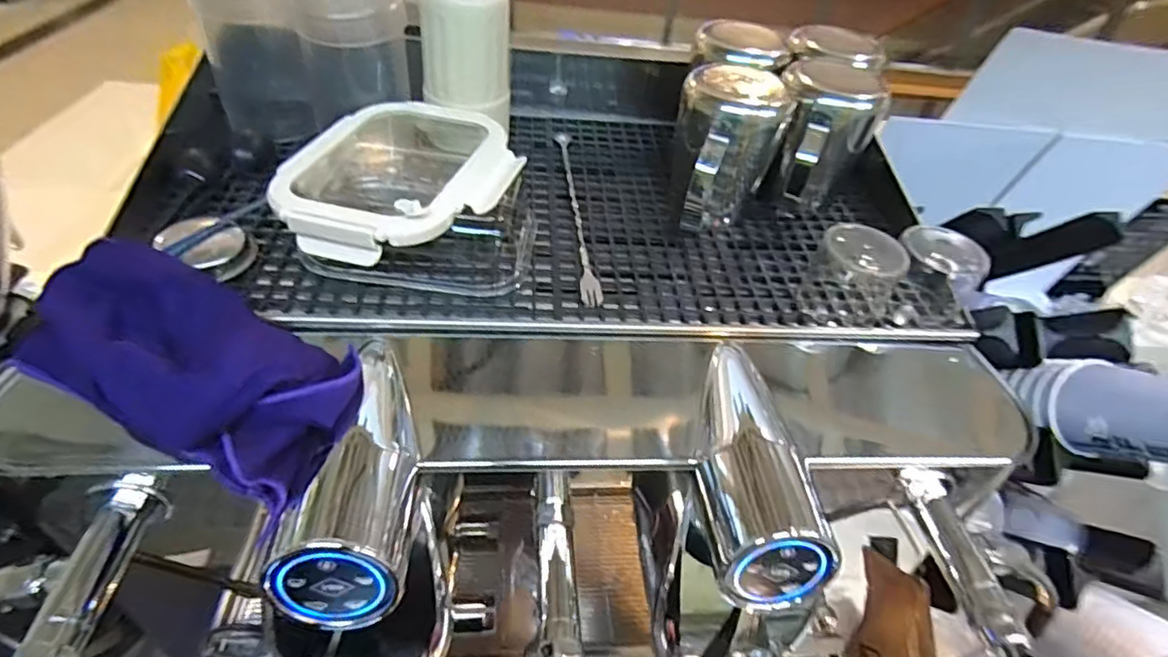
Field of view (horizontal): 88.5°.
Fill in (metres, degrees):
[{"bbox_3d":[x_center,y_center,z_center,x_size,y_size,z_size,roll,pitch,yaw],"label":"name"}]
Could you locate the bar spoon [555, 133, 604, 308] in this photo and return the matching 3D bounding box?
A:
[{"bbox_3d":[-0.008,-0.108,0.528,0.015,0.018,0.255,-1,43,-9],"label":"bar spoon"}]

